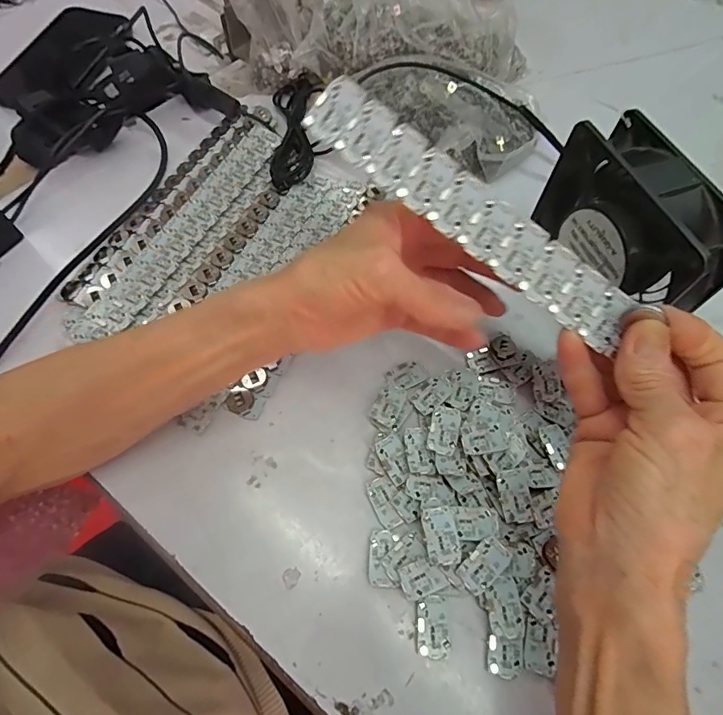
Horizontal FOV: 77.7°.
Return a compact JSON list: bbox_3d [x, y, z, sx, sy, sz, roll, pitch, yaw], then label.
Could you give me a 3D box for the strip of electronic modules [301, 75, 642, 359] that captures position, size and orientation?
[{"bbox_3d":[0.052,-0.066,0.211,0.174,0.004,0.030,36,90,-2],"label":"strip of electronic modules"}]

